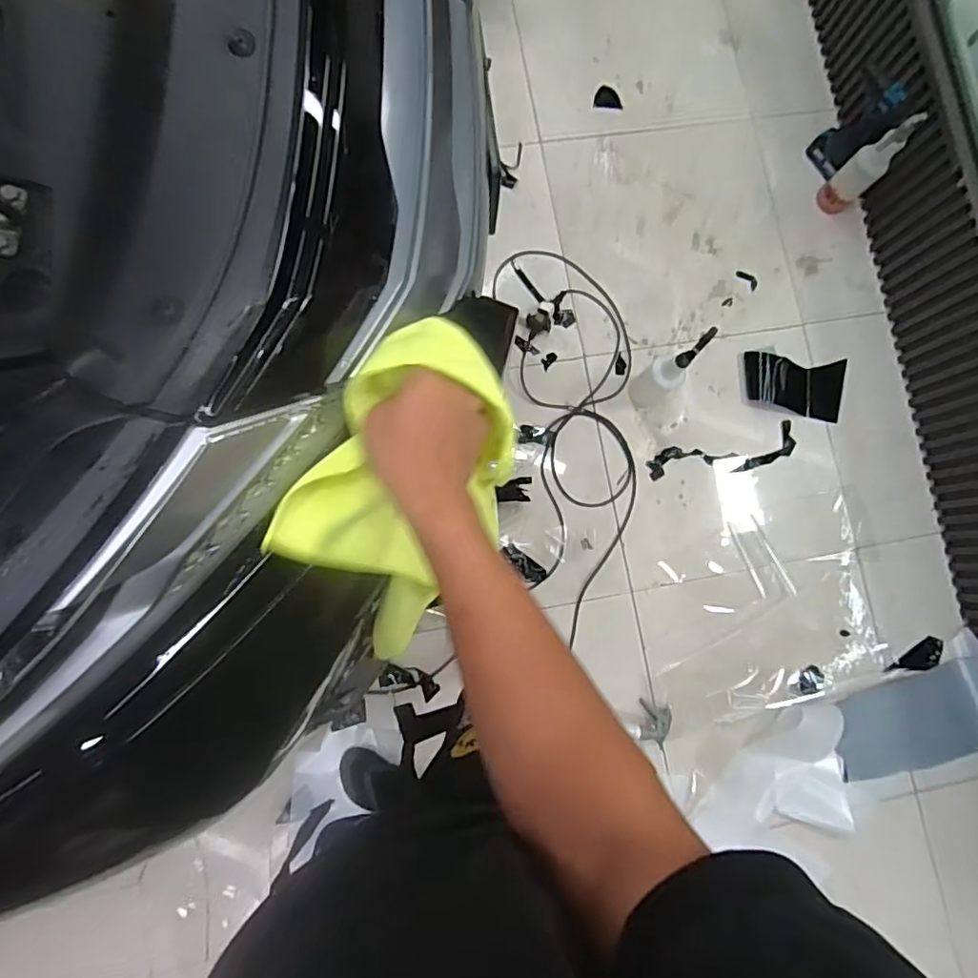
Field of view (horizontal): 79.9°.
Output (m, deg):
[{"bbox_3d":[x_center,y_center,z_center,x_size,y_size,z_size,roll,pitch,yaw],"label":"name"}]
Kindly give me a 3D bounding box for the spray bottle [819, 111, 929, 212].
[{"bbox_3d":[0.952,-0.812,1.462,0.073,0.293,0.089,-40,88,-8],"label":"spray bottle"}]

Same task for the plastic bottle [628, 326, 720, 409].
[{"bbox_3d":[0.411,-0.267,1.345,0.096,0.286,0.083,-35,87,-7],"label":"plastic bottle"}]

